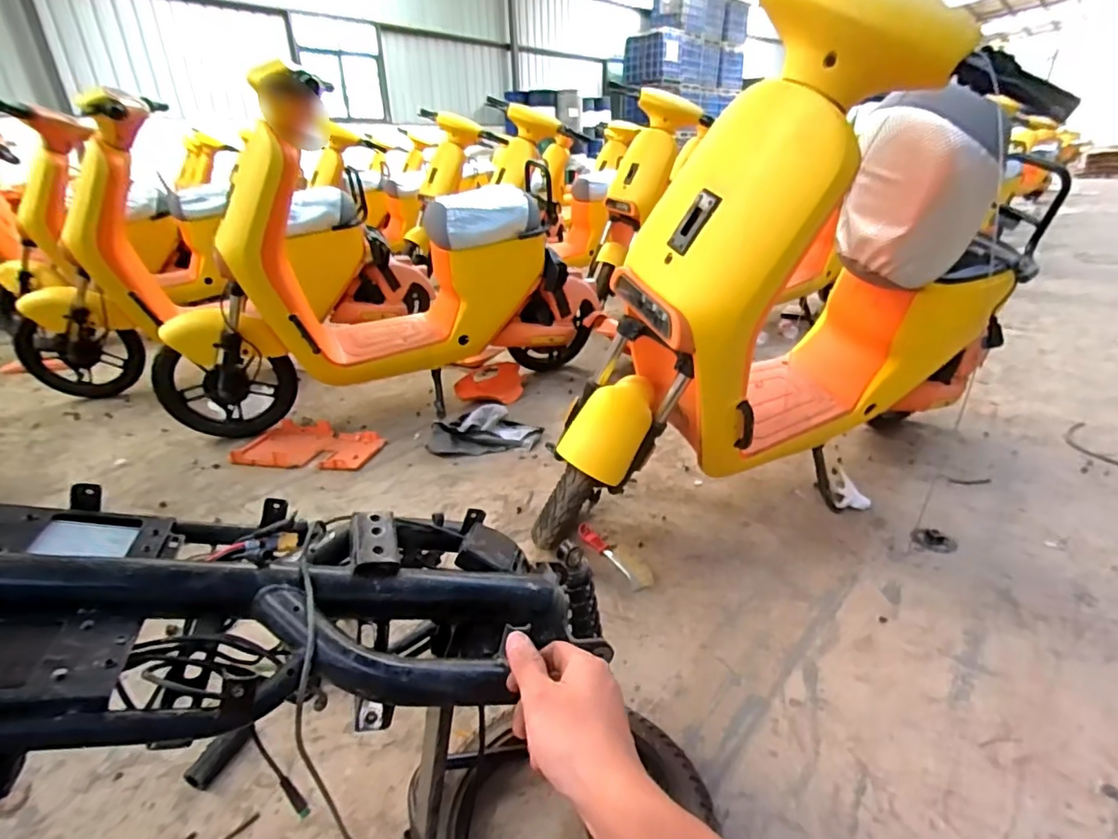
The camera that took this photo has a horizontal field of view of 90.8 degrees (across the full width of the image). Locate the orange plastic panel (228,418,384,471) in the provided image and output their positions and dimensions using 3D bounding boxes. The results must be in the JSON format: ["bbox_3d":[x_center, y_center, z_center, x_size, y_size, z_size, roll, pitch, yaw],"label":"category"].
[{"bbox_3d":[-0.737,0.082,1.673,0.371,0.031,0.255,7,29,1],"label":"orange plastic panel"}]

